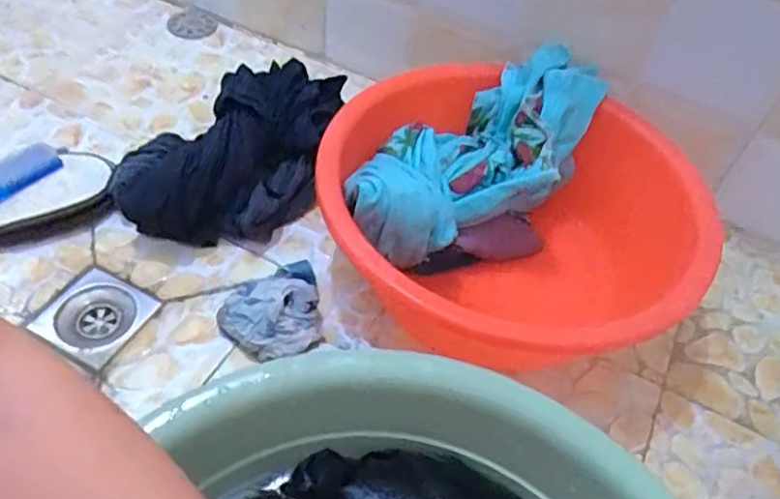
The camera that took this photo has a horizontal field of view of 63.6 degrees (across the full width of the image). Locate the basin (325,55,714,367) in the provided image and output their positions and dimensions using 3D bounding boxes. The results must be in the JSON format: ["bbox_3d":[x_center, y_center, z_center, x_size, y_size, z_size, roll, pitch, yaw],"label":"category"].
[{"bbox_3d":[0.133,-0.026,0.712,0.402,0.174,0.391,2,47,-2],"label":"basin"}]

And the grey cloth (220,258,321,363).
[{"bbox_3d":[-0.113,0.059,0.661,0.104,0.045,0.115,36,55,22],"label":"grey cloth"}]

